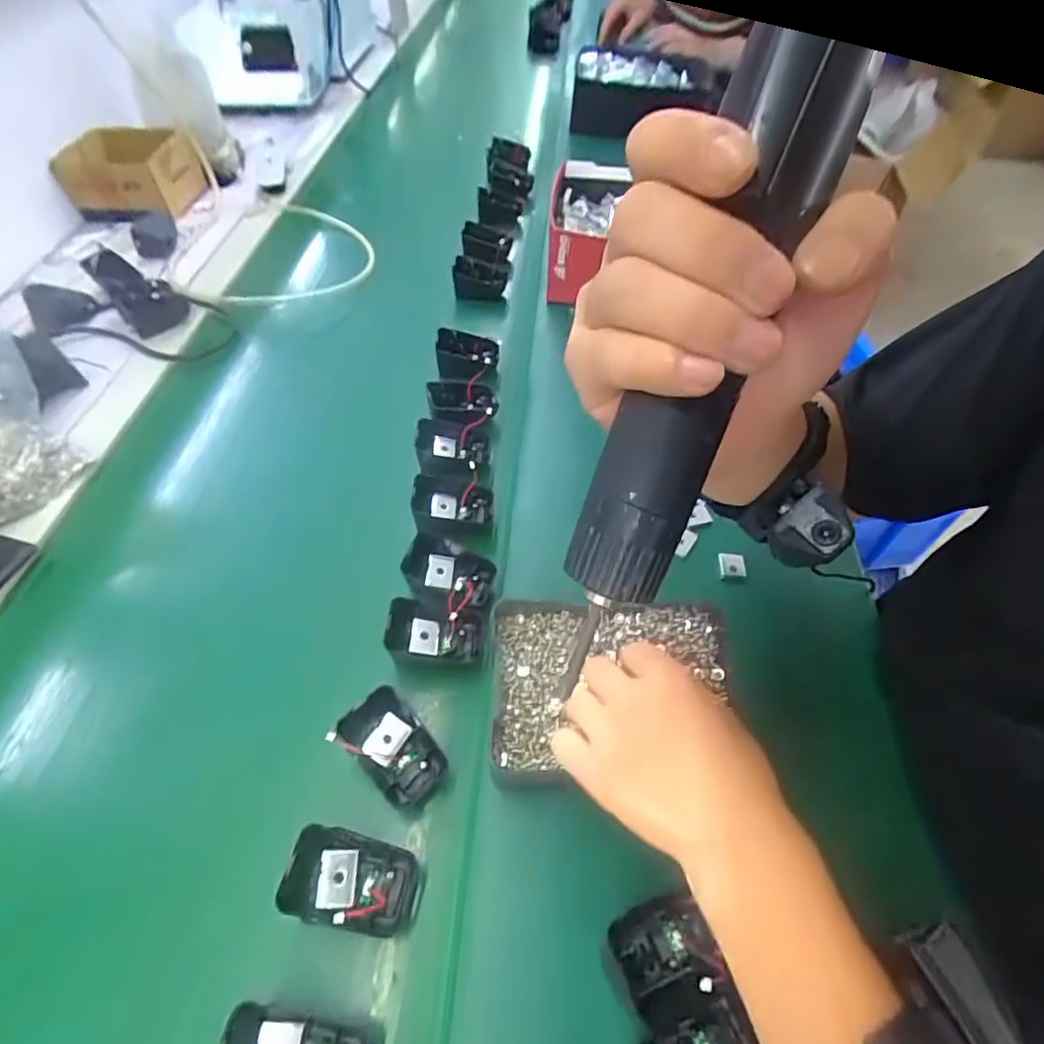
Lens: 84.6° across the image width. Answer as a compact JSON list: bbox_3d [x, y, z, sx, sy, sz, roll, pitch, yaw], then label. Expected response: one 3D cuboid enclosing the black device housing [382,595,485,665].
[{"bbox_3d":[-0.065,0.081,0.423,0.072,0.034,0.044,2,50,2],"label":"black device housing"}]

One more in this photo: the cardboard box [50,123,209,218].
[{"bbox_3d":[-0.584,-0.531,0.858,0.220,0.091,0.118,12,51,10],"label":"cardboard box"}]

